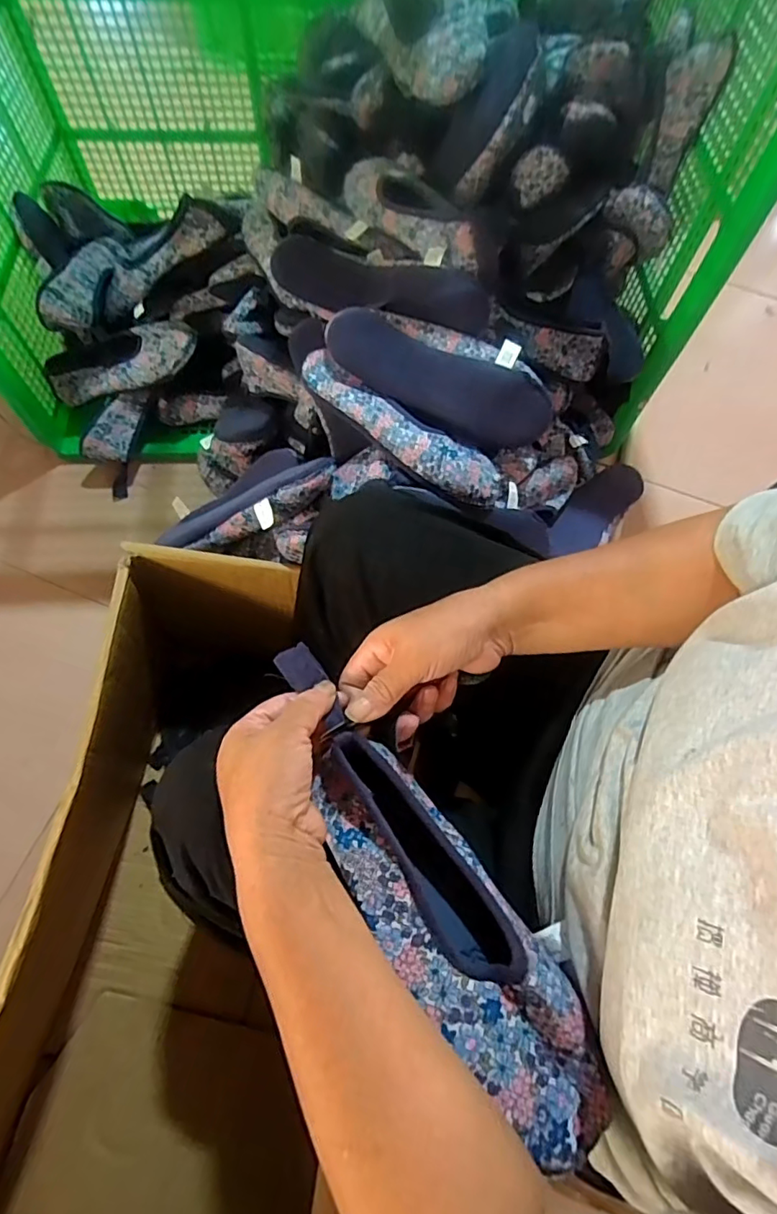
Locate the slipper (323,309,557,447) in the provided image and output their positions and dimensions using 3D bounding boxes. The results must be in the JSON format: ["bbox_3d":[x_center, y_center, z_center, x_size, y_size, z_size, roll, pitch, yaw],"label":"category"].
[{"bbox_3d":[0.062,-0.269,0.659,0.263,0.060,0.096,20,111,-7],"label":"slipper"}]

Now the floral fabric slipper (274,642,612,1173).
[{"bbox_3d":[0.018,0.163,0.352,0.083,0.049,0.318,-32,70,-14],"label":"floral fabric slipper"}]

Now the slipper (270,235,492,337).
[{"bbox_3d":[-0.007,-0.391,0.679,0.264,0.052,0.071,6,68,0],"label":"slipper"}]

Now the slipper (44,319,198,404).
[{"bbox_3d":[-0.437,-0.405,0.913,0.262,0.051,0.093,-10,67,12],"label":"slipper"}]

